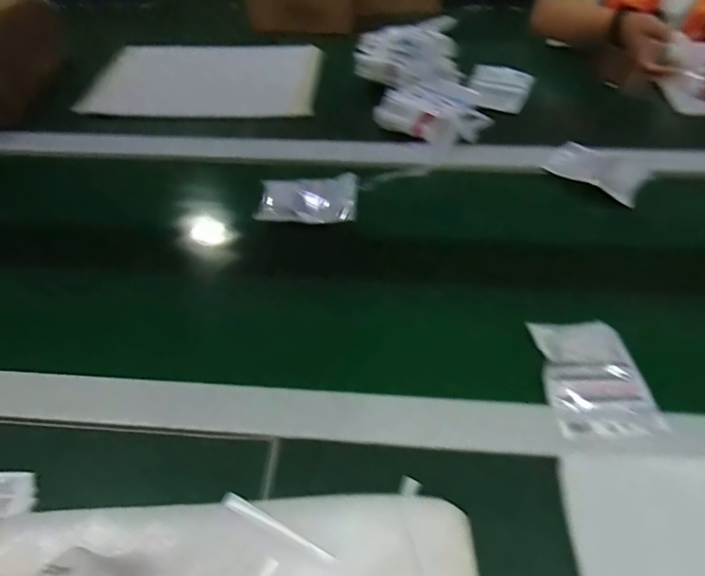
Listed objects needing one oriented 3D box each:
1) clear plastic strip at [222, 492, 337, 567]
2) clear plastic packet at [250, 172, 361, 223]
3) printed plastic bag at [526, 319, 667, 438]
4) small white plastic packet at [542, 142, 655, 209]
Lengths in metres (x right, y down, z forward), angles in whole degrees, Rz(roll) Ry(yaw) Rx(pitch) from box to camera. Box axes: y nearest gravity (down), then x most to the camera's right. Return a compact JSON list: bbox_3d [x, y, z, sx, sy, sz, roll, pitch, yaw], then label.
[{"bbox_3d":[-0.060,0.194,0.389,0.104,0.009,0.011,20,49,18],"label":"clear plastic strip"},{"bbox_3d":[-0.062,-0.123,0.680,0.147,0.024,0.086,-9,47,-8],"label":"clear plastic packet"},{"bbox_3d":[0.243,0.090,0.491,0.095,0.021,0.123,-3,46,-3],"label":"printed plastic bag"},{"bbox_3d":[0.367,-0.177,0.718,0.135,0.016,0.097,31,53,26],"label":"small white plastic packet"}]

